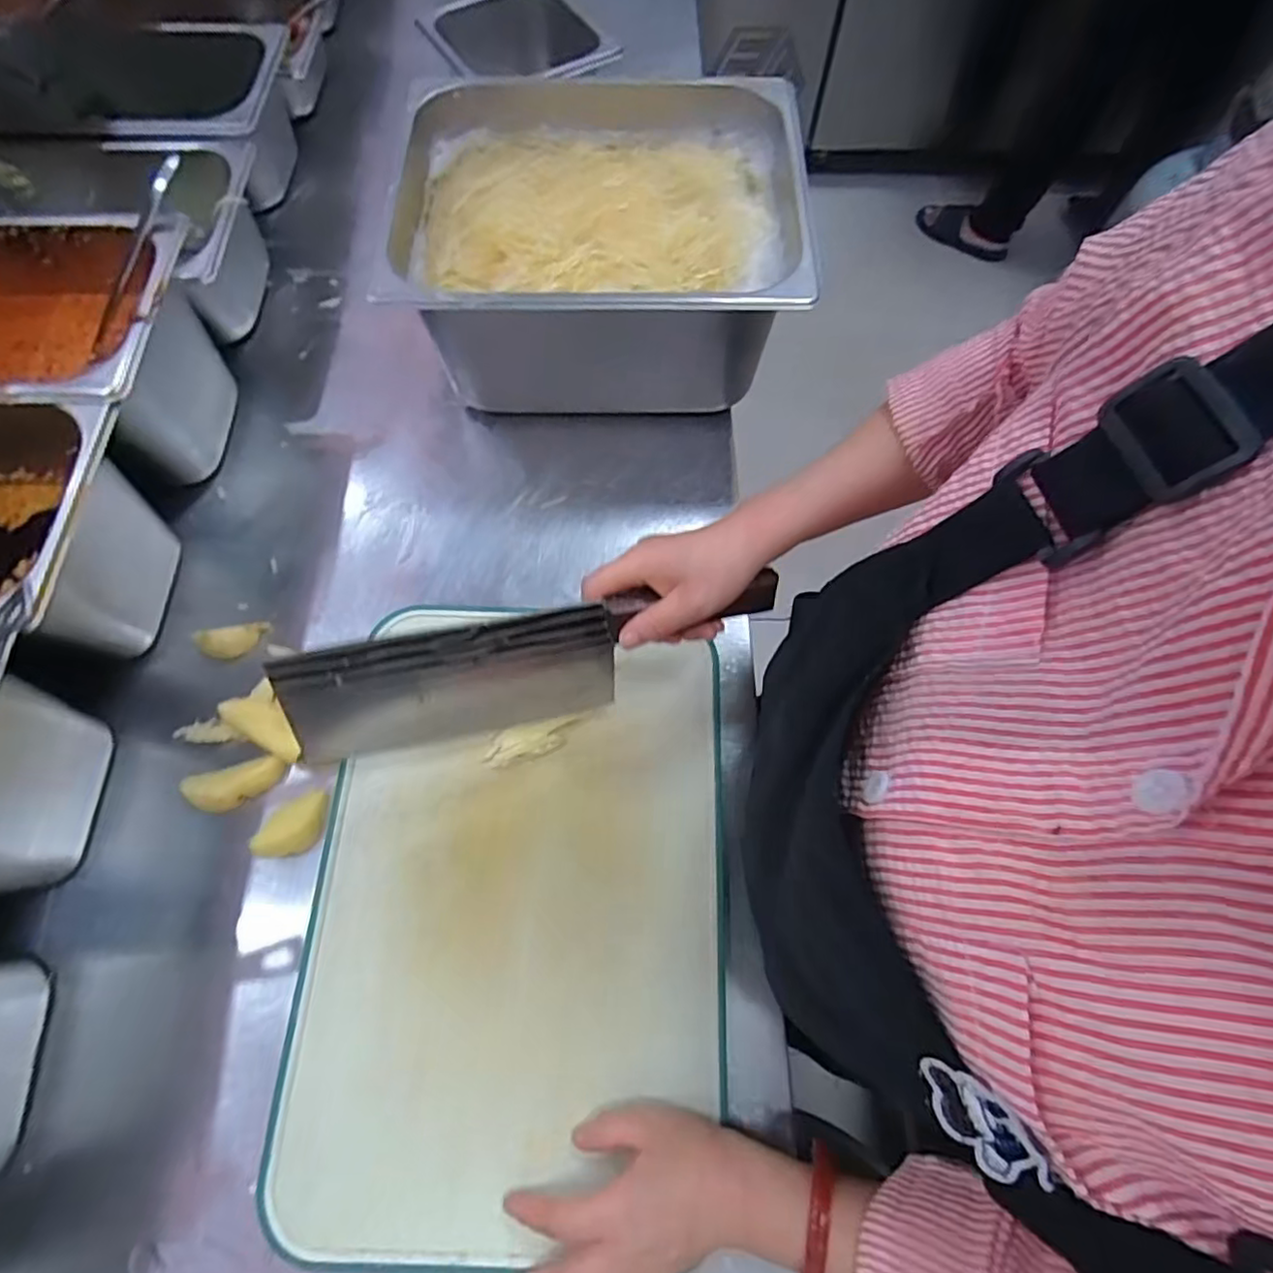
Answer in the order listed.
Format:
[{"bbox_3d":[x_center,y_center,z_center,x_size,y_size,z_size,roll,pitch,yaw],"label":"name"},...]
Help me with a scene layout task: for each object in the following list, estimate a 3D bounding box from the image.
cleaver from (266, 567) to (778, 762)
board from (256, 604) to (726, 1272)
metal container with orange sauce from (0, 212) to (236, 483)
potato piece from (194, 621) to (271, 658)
[{"bbox_3d":[-0.061,0.012,0.418,0.307,0.096,0.026,-14,49,-11],"label":"cleaver"},{"bbox_3d":[-0.078,0.169,0.442,0.272,0.022,0.392,1,68,-2],"label":"board"},{"bbox_3d":[-0.489,-0.211,0.514,0.302,0.147,0.167,5,68,0],"label":"metal container with orange sauce"},{"bbox_3d":[-0.317,0.002,0.501,0.054,0.014,0.028,-8,69,-6],"label":"potato piece"}]

